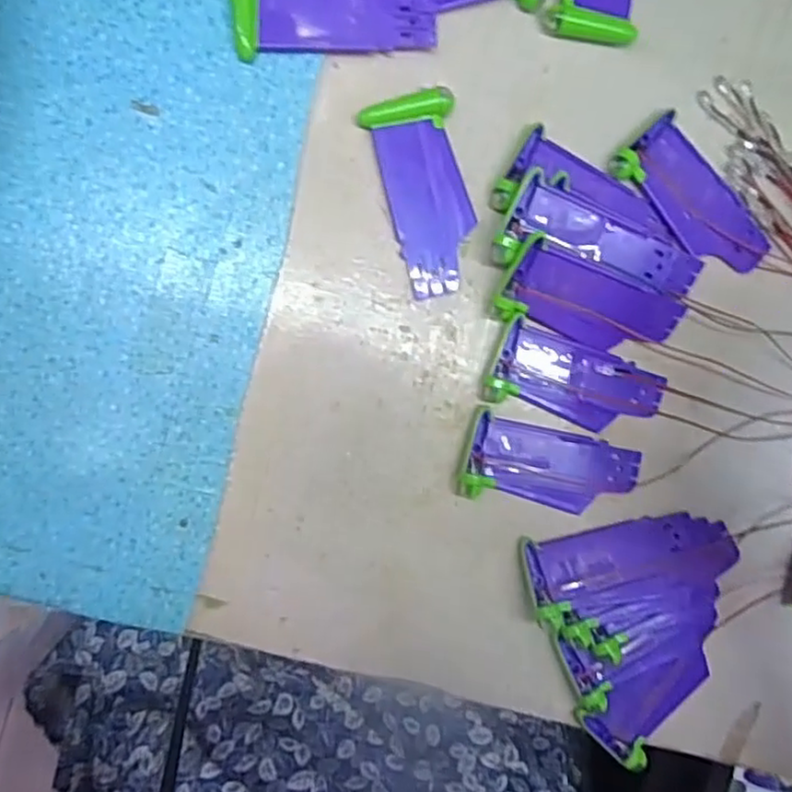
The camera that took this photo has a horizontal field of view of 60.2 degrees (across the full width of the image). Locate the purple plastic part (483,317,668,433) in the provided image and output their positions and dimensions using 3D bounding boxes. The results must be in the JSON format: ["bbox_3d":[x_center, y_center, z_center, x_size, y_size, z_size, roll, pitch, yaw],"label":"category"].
[{"bbox_3d":[0.090,-0.005,0.336,0.088,0.007,0.039,20,92,-9],"label":"purple plastic part"}]

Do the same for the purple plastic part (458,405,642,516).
[{"bbox_3d":[0.077,0.037,0.337,0.088,0.008,0.041,16,93,-9],"label":"purple plastic part"}]

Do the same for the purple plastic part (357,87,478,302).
[{"bbox_3d":[0.015,-0.094,0.319,0.039,0.011,0.090,-19,97,-6],"label":"purple plastic part"}]

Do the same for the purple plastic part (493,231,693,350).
[{"bbox_3d":[0.093,-0.045,0.329,0.089,0.011,0.038,18,116,-14],"label":"purple plastic part"}]

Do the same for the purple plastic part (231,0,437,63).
[{"bbox_3d":[-0.028,-0.175,0.308,0.089,0.008,0.039,-6,96,-7],"label":"purple plastic part"}]

